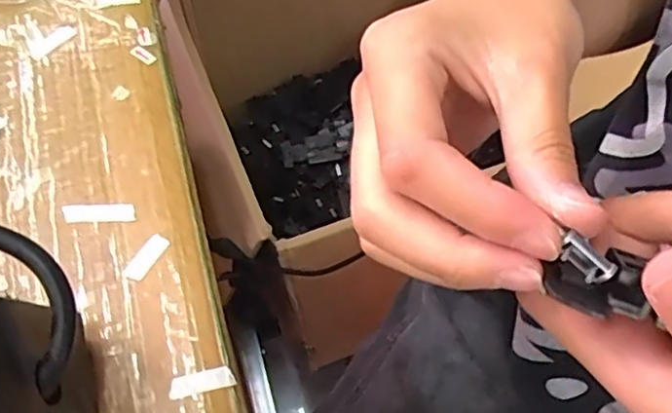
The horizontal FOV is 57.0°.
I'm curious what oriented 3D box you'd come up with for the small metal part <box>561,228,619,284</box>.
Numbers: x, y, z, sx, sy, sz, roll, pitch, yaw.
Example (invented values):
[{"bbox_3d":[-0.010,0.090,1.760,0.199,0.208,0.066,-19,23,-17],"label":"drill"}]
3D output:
[{"bbox_3d":[0.060,0.013,0.150,0.014,0.004,0.007,44,68,5],"label":"small metal part"}]

